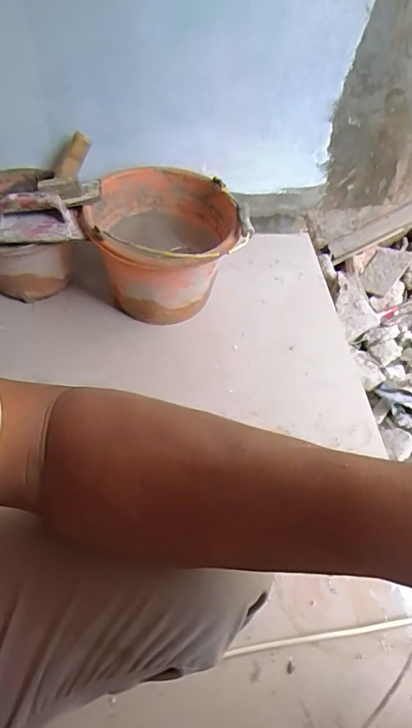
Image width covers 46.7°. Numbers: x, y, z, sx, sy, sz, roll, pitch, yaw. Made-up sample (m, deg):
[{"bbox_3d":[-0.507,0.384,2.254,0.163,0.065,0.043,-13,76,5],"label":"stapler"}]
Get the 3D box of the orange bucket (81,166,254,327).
[{"bbox_3d":[-0.078,-0.201,0.892,0.254,0.209,0.265,2,52,-3],"label":"orange bucket"}]

